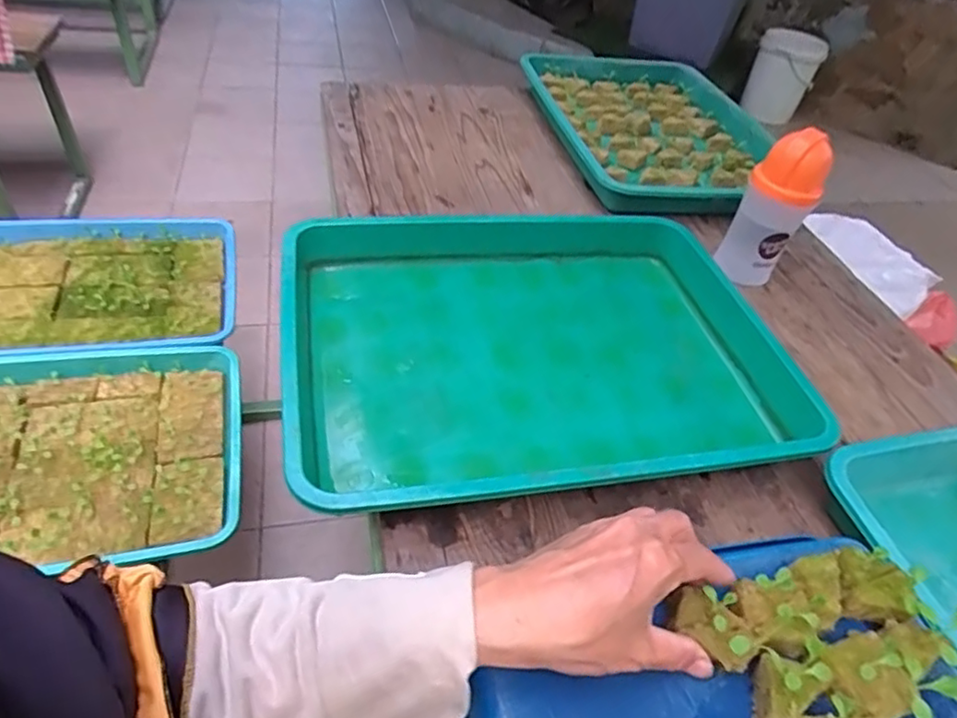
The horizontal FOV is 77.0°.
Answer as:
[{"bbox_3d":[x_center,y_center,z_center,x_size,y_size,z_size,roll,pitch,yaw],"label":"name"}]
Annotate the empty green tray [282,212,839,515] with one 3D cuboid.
[{"bbox_3d":[0.052,-0.017,0.516,0.400,0.052,0.306,-5,47,-12],"label":"empty green tray"}]

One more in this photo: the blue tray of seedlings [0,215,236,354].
[{"bbox_3d":[-0.596,-0.113,0.906,0.419,0.052,0.318,-7,48,-14],"label":"blue tray of seedlings"}]

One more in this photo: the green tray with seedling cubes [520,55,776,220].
[{"bbox_3d":[0.239,-0.327,0.848,0.283,0.048,0.387,-6,47,-13],"label":"green tray with seedling cubes"}]

